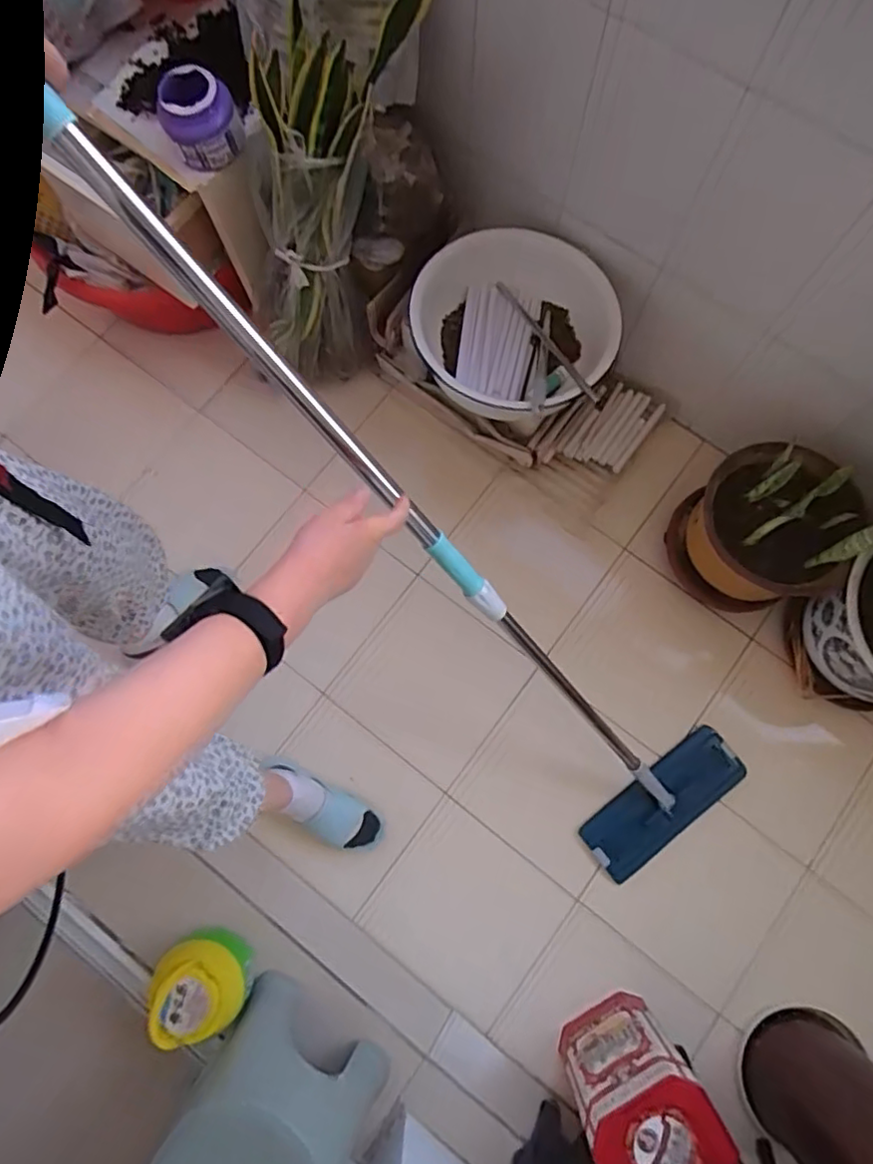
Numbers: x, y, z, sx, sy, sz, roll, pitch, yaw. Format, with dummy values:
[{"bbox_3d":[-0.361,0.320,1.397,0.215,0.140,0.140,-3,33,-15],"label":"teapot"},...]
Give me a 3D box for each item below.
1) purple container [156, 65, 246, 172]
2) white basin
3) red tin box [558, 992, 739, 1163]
[{"bbox_3d":[-0.357,-0.699,0.945,0.110,0.078,0.115,-24,77,-4],"label":"purple container"},{"bbox_3d":[0.130,-0.437,1.086,0.324,0.125,0.333,0,77,1],"label":"white basin"},{"bbox_3d":[0.299,0.771,0.954,0.176,0.258,0.132,-30,78,-6],"label":"red tin box"}]

